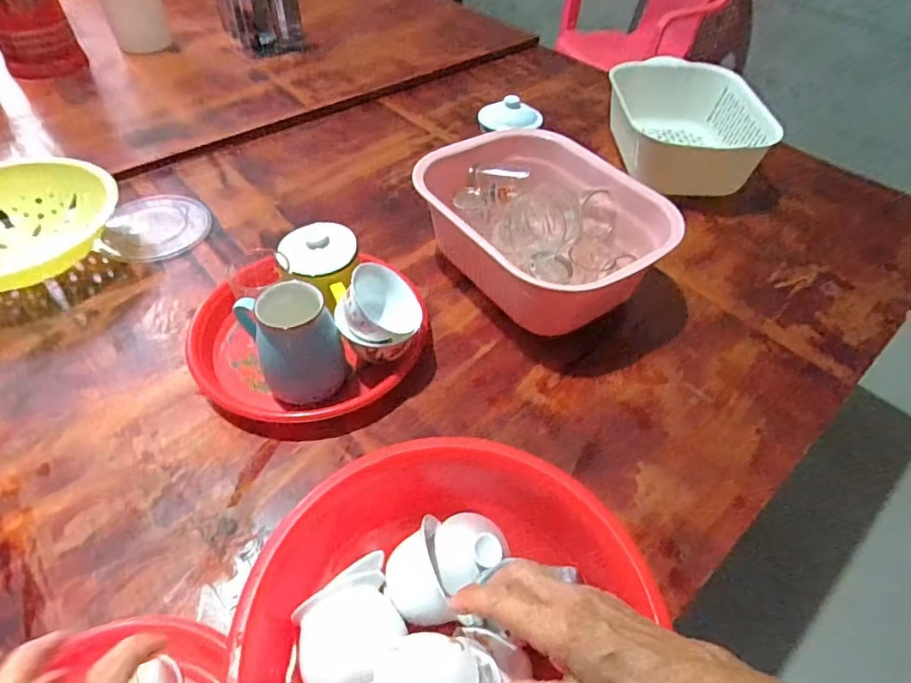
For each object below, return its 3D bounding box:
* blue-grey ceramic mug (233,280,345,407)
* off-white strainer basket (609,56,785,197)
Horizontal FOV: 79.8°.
[{"bbox_3d":[-0.160,0.004,0.543,0.079,0.114,0.096,-24,54,-22],"label":"blue-grey ceramic mug"},{"bbox_3d":[0.358,-0.338,0.872,0.215,0.111,0.269,6,49,2],"label":"off-white strainer basket"}]

